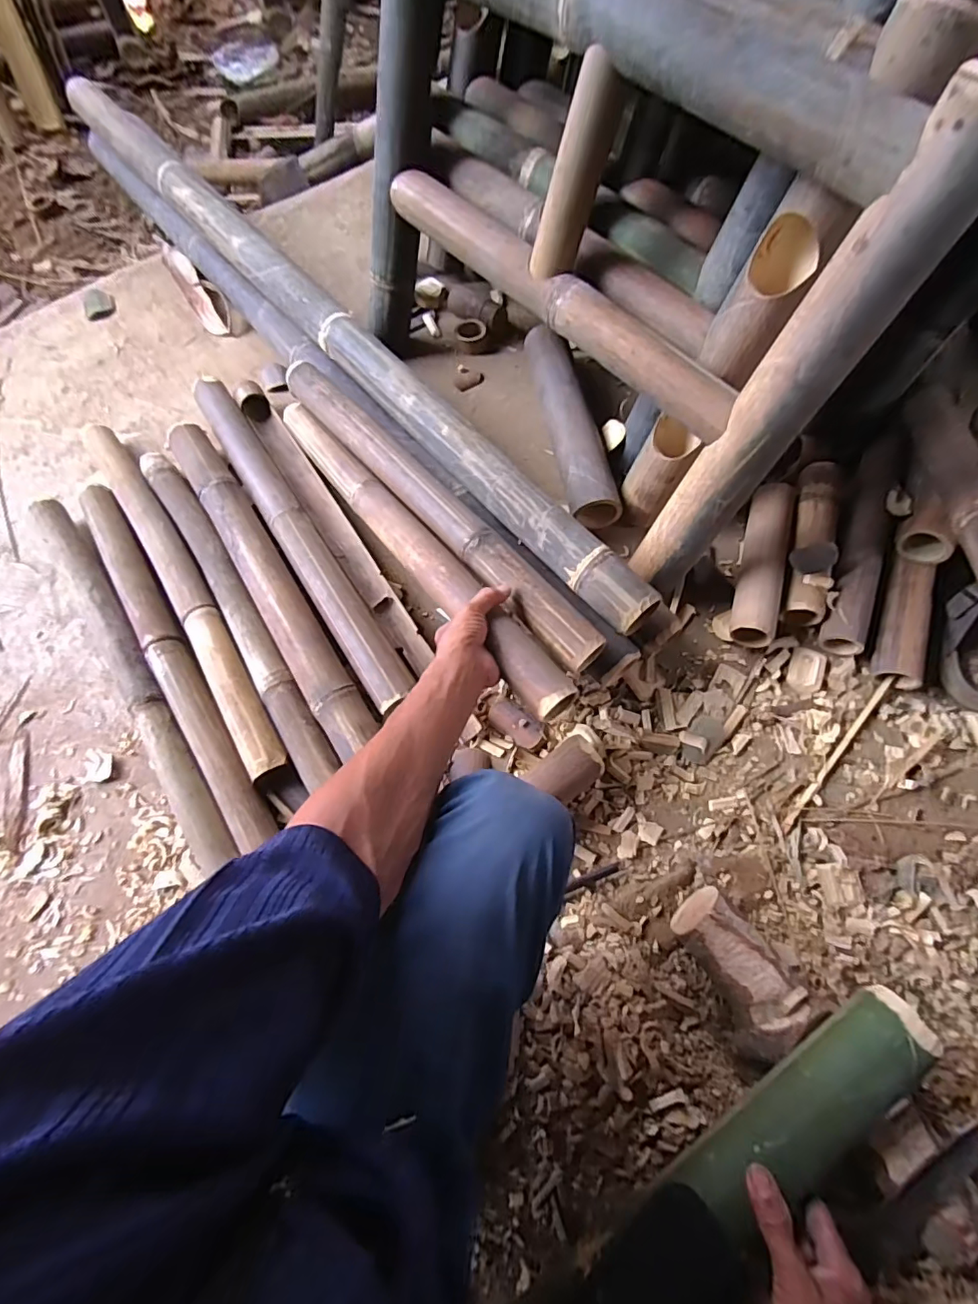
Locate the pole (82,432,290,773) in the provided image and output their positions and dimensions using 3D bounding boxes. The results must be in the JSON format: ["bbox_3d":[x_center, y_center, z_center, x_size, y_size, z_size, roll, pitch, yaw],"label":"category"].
[{"bbox_3d":[-0.440,-0.108,0.738,0.061,0.051,0.651,-32,72,-10],"label":"pole"}]

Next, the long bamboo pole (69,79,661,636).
[{"bbox_3d":[-0.286,-0.546,0.820,0.058,0.049,1.445,-39,73,-12],"label":"long bamboo pole"}]

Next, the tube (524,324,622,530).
[{"bbox_3d":[0.124,-0.356,0.807,0.073,0.075,0.351,-11,70,-3],"label":"tube"}]

